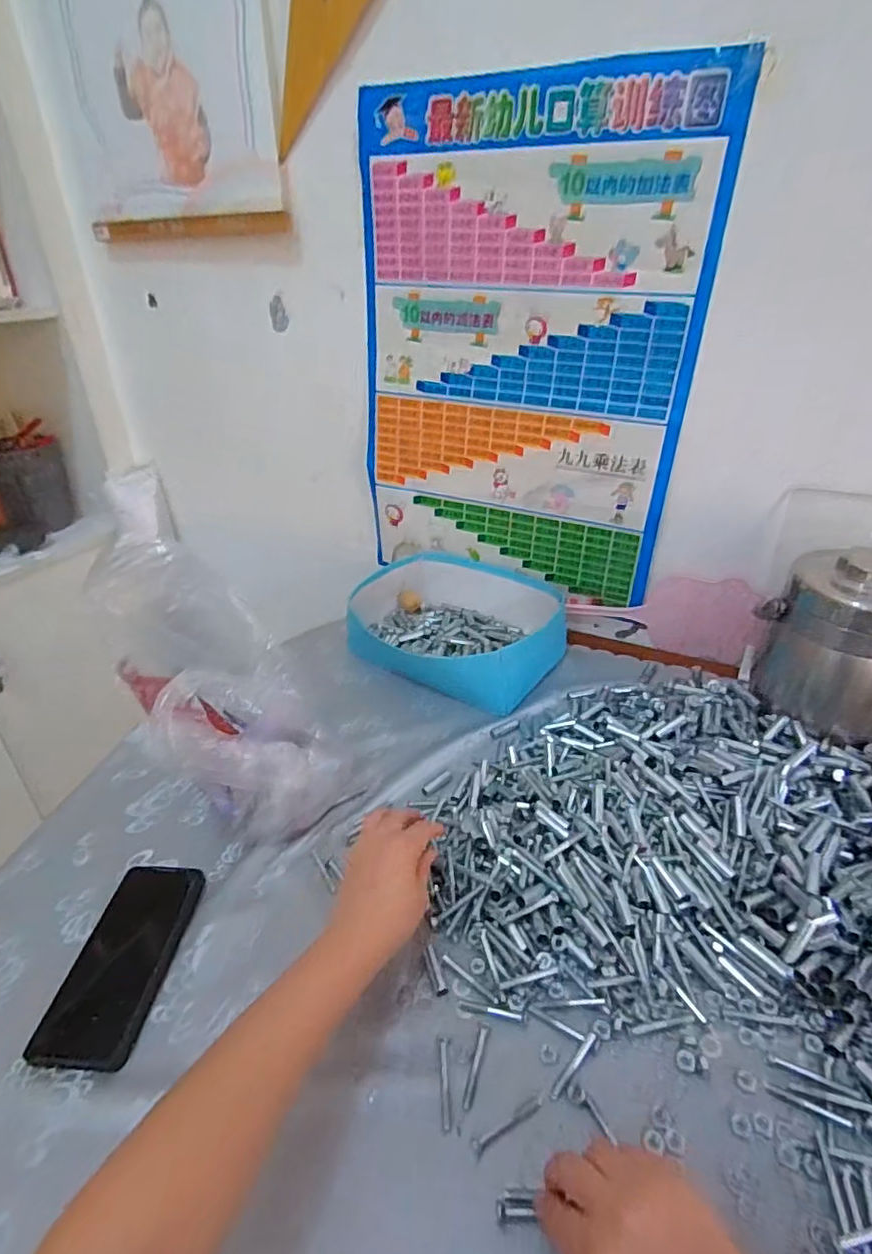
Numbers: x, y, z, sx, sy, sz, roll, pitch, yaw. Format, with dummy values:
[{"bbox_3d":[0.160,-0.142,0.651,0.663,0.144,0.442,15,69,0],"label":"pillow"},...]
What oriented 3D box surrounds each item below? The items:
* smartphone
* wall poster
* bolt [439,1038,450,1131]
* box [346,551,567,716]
[{"bbox_3d":[-0.266,0.278,0.508,0.084,0.011,0.163,1,32,4],"label":"smartphone"},{"bbox_3d":[0.104,-0.347,0.809,0.451,0.605,0.014,15,33,22],"label":"wall poster"},{"bbox_3d":[0.007,0.325,0.427,0.008,0.004,0.057,0,31,1],"label":"bolt"},{"bbox_3d":[0.026,-0.012,0.891,0.322,0.083,0.239,16,35,26],"label":"box"}]

